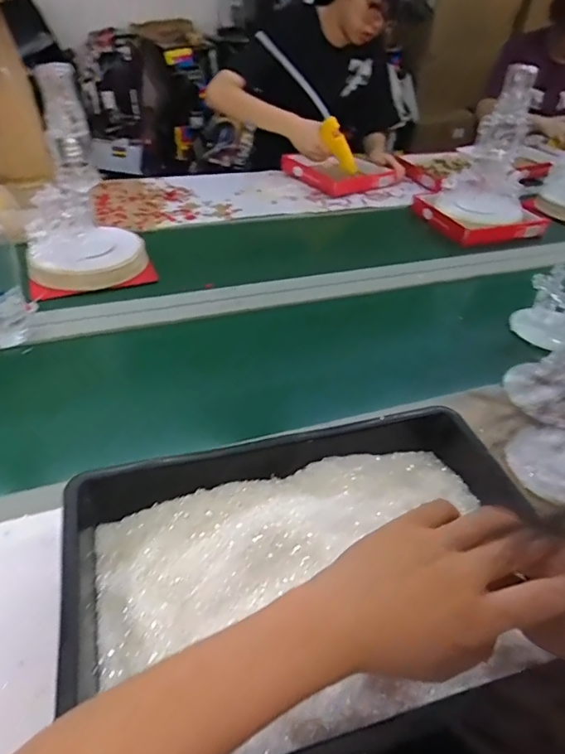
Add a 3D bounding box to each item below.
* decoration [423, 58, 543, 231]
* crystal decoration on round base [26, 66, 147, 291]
[{"bbox_3d":[0.458,-0.492,1.078,0.200,0.296,0.188,17,41,17],"label":"decoration"},{"bbox_3d":[-0.367,-0.341,0.868,0.201,0.318,0.203,-12,41,-18],"label":"crystal decoration on round base"}]

